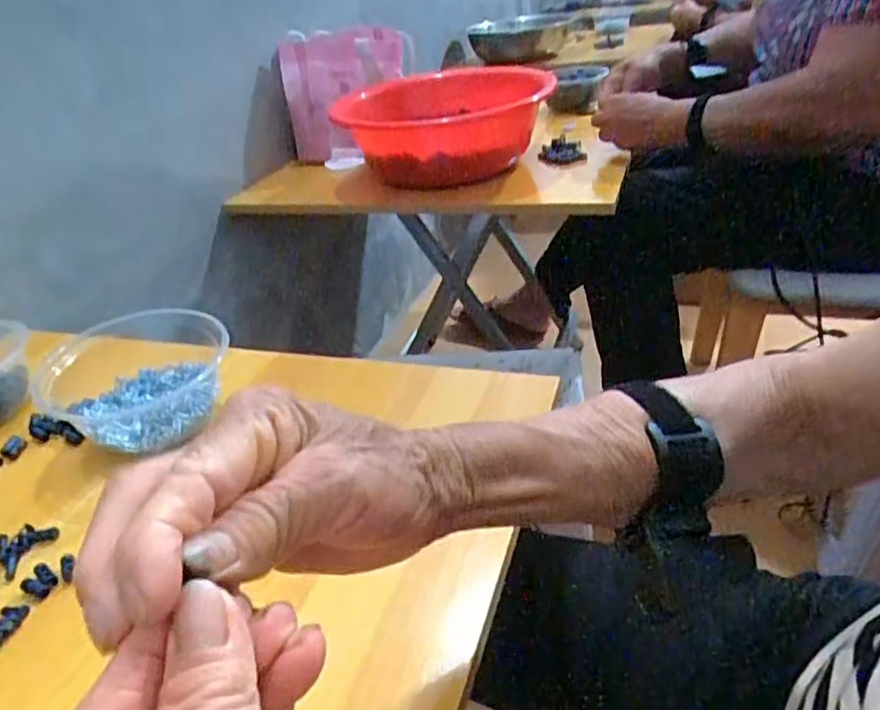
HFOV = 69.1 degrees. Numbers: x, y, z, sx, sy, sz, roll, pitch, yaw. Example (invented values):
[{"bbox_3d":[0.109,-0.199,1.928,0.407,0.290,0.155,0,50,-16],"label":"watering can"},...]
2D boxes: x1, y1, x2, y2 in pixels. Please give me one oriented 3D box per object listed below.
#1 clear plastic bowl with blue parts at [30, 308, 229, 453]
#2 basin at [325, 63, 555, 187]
[{"bbox_3d":[-0.241,0.013,0.521,0.134,0.063,0.161,-23,35,-23],"label":"clear plastic bowl with blue parts"},{"bbox_3d":[0.009,-0.347,0.944,0.292,0.108,0.306,-8,32,-1],"label":"basin"}]

